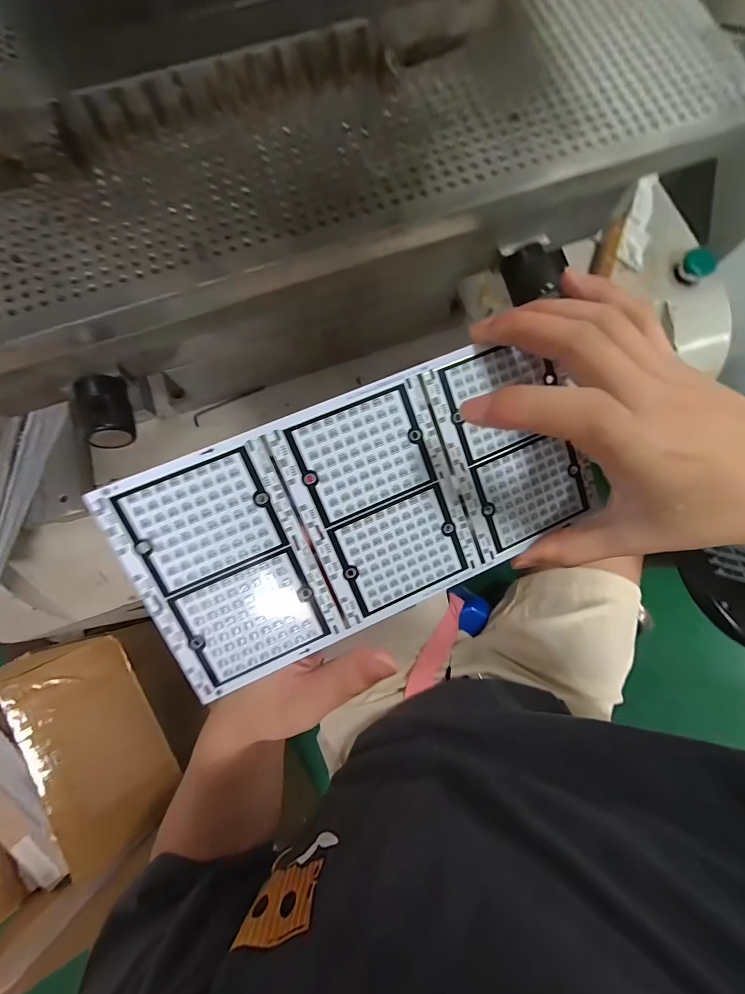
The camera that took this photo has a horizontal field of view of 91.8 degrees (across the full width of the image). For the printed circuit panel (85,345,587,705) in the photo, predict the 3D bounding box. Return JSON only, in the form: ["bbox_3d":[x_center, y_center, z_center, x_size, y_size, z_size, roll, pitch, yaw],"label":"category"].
[{"bbox_3d":[0.000,0.007,0.184,0.226,0.004,0.112,-23,102,-7],"label":"printed circuit panel"}]

